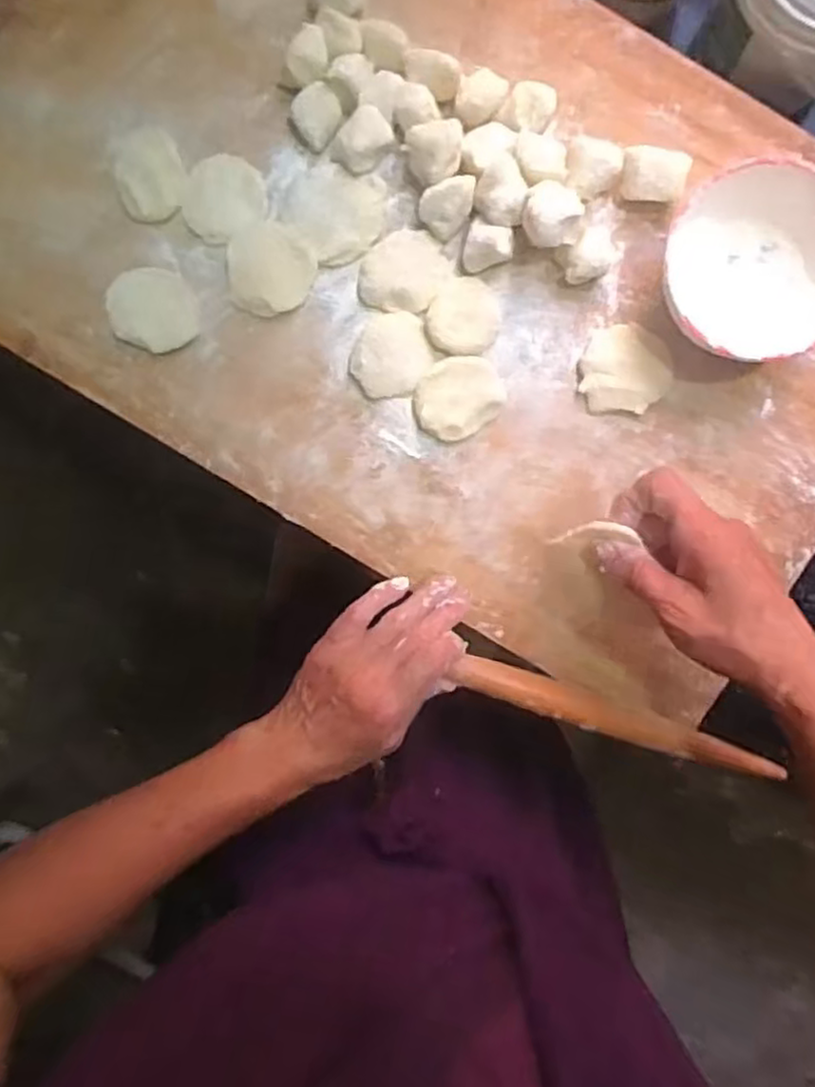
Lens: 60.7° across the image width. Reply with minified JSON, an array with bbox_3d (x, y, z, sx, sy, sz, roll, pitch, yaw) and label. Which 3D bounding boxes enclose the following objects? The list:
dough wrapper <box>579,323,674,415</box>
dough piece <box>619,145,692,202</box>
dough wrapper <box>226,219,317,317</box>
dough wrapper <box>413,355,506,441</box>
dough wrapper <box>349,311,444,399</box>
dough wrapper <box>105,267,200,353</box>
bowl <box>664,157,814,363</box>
[{"bbox_3d":[0.146,-0.116,0.462,0.057,0.010,0.055,5,94,2],"label":"dough wrapper"},{"bbox_3d":[0.157,-0.235,0.448,0.040,0.025,0.033,7,95,2],"label":"dough piece"},{"bbox_3d":[-0.093,-0.187,0.468,0.057,0.004,0.060,0,94,3],"label":"dough wrapper"},{"bbox_3d":[0.035,-0.099,0.470,0.059,0.006,0.049,-37,92,5],"label":"dough wrapper"},{"bbox_3d":[-0.009,-0.125,0.466,0.049,0.005,0.058,38,95,0],"label":"dough wrapper"},{"bbox_3d":[-0.173,-0.159,0.473,0.060,0.010,0.052,23,95,1],"label":"dough wrapper"},{"bbox_3d":[0.218,-0.165,0.432,0.115,0.062,0.107,0,94,3],"label":"bowl"}]

